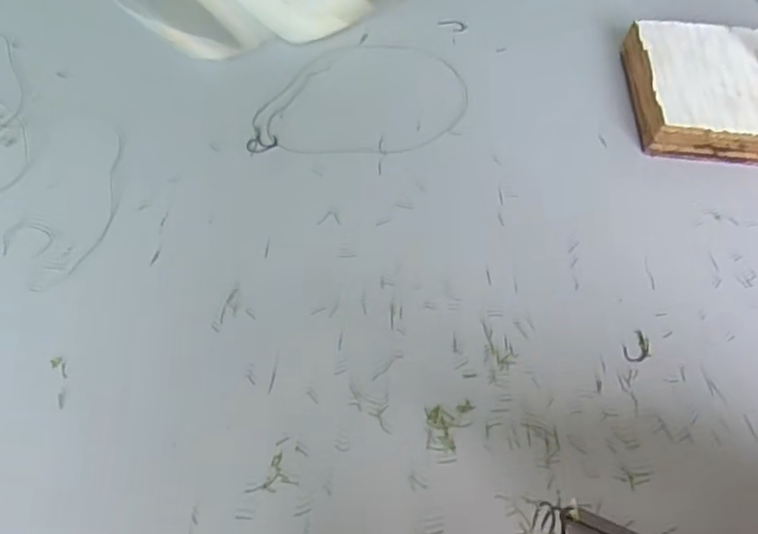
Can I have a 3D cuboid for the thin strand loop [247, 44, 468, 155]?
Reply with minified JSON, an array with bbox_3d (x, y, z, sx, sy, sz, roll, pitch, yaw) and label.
[{"bbox_3d":[-0.008,-0.078,0.279,0.097,0.004,0.067,-1,59,-4],"label":"thin strand loop"}]

